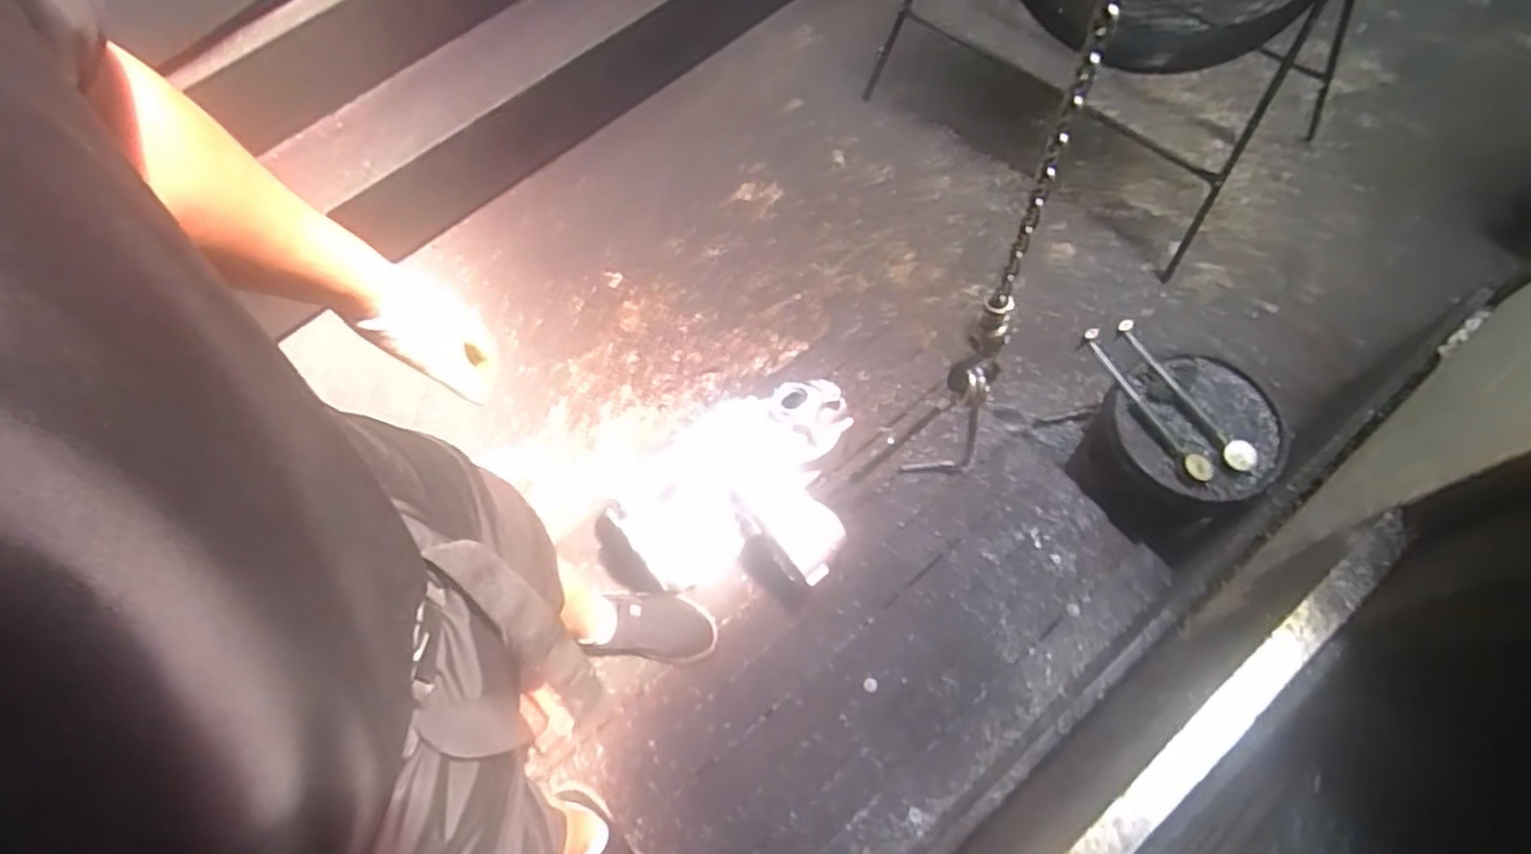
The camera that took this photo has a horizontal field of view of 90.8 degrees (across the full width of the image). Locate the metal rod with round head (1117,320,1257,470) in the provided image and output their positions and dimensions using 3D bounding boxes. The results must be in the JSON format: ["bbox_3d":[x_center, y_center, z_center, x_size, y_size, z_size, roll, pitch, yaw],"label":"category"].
[{"bbox_3d":[0.765,-0.062,1.377,0.054,0.030,0.335,-33,69,-10],"label":"metal rod with round head"}]

